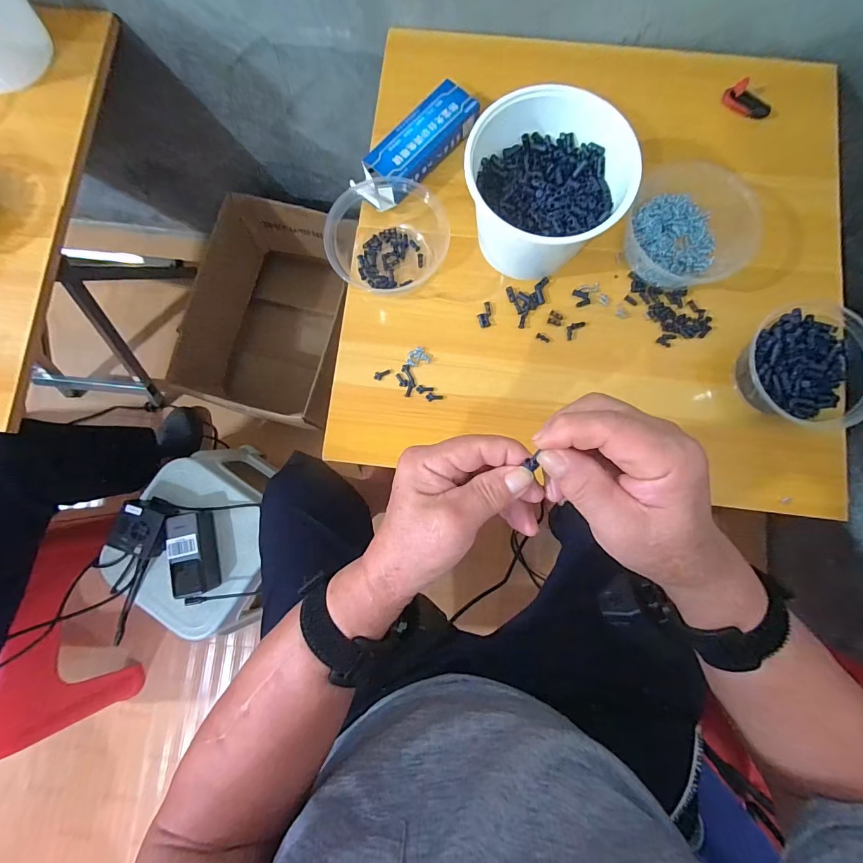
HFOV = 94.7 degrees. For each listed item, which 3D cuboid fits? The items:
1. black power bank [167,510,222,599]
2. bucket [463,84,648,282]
[{"bbox_3d":[-0.402,0.206,0.671,0.057,0.054,0.133,-8,83,-1],"label":"black power bank"},{"bbox_3d":[0.122,-0.263,0.438,0.164,0.109,0.144,26,84,3],"label":"bucket"}]

